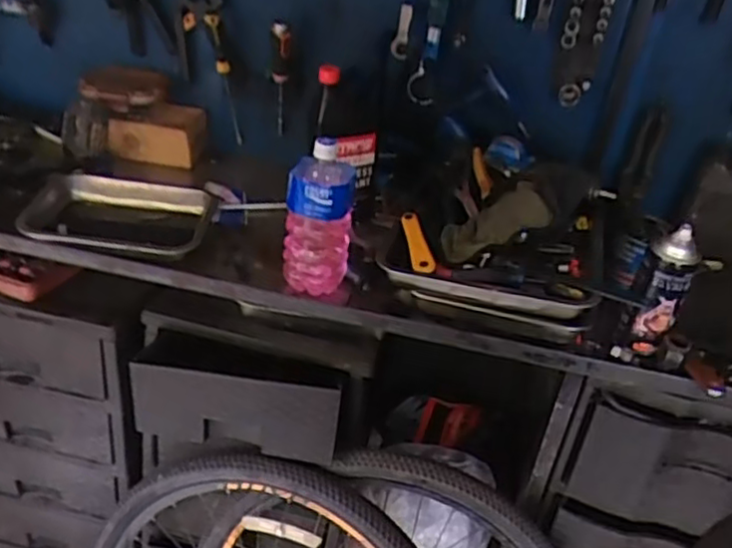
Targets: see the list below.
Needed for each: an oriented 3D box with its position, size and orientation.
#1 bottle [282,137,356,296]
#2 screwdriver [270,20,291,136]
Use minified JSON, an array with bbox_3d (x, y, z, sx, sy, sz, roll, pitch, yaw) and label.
[{"bbox_3d":[-0.061,-0.079,0.939,0.089,0.208,0.076,7,32,-3],"label":"bottle"},{"bbox_3d":[-0.149,-0.342,1.205,0.033,0.230,0.032,6,53,-3],"label":"screwdriver"}]

